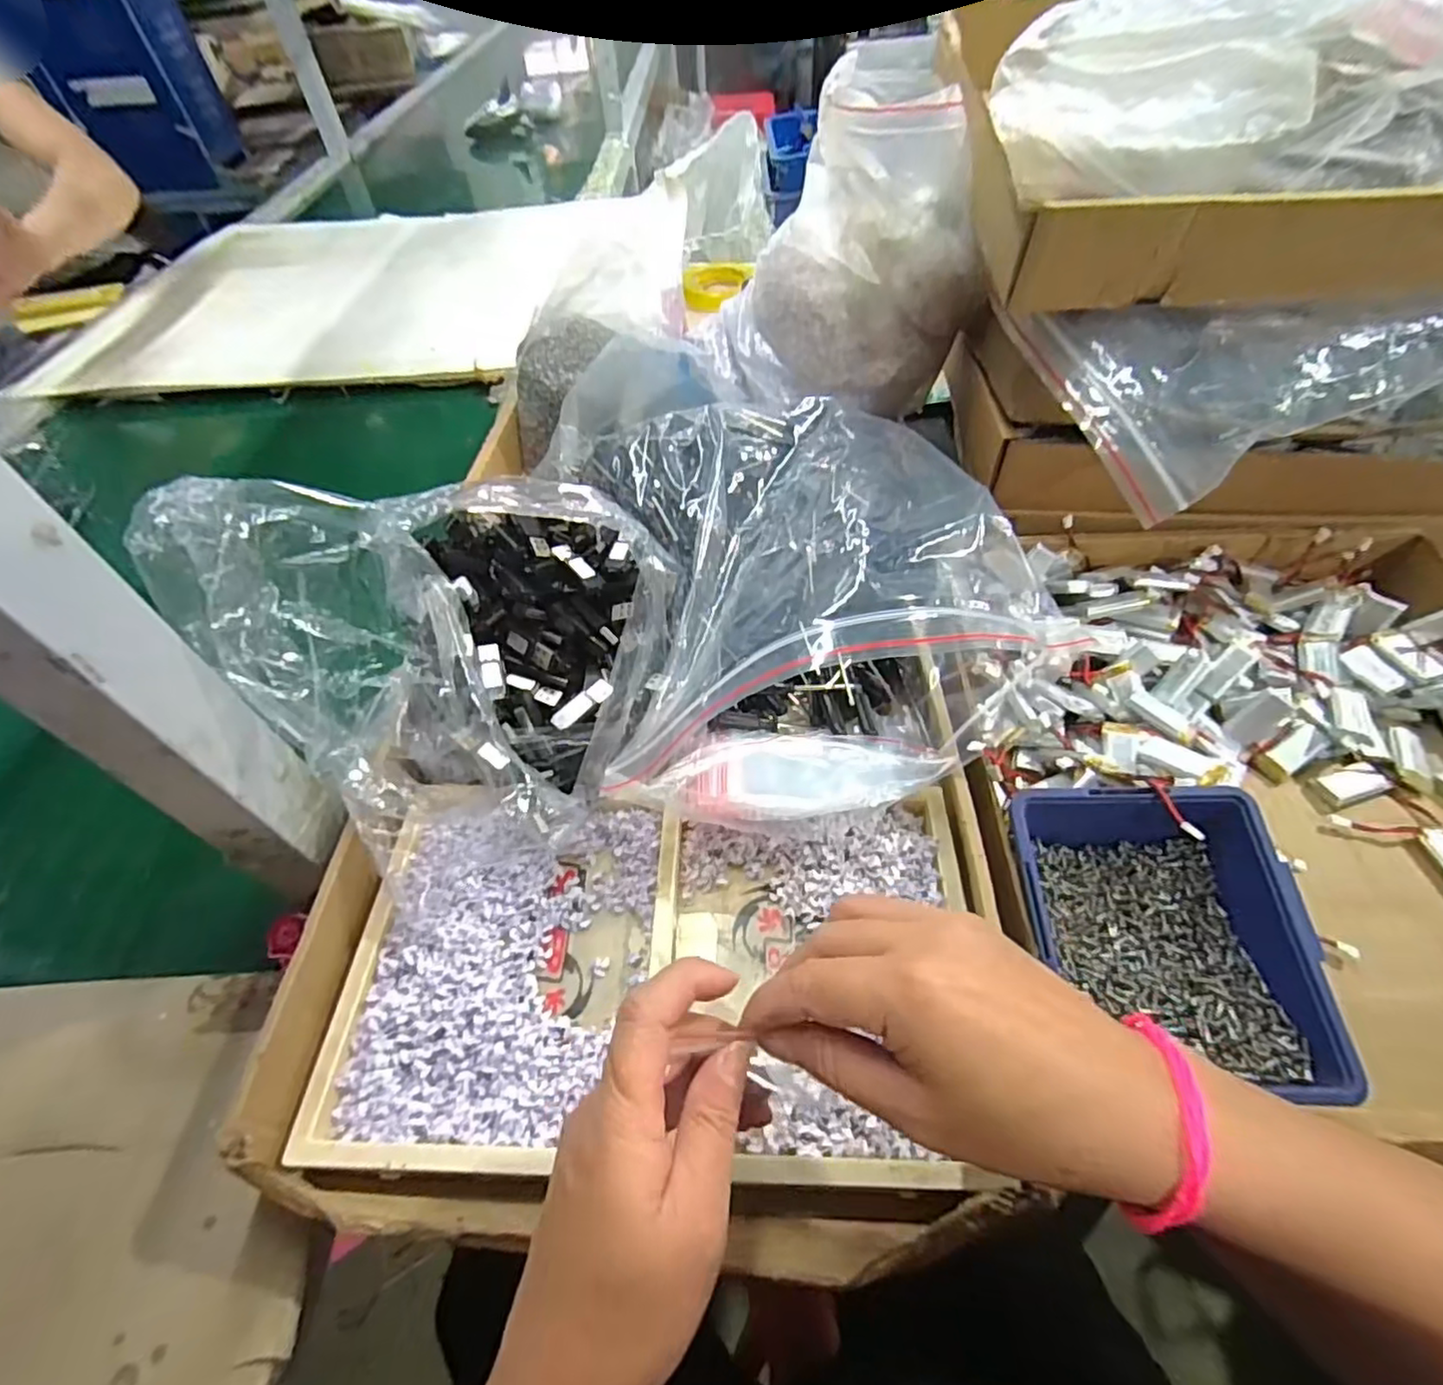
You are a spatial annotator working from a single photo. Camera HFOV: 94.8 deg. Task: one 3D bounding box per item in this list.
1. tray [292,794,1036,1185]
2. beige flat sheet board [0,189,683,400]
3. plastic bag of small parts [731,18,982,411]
[{"bbox_3d":[-0.032,0.144,0.351,0.315,0.031,0.181,-1,53,4],"label":"tray"},{"bbox_3d":[-0.486,-0.599,0.983,0.848,0.017,0.557,-3,53,3],"label":"beige flat sheet board"},{"bbox_3d":[0.095,-0.355,0.537,0.200,0.214,0.131,1,52,5],"label":"plastic bag of small parts"}]

